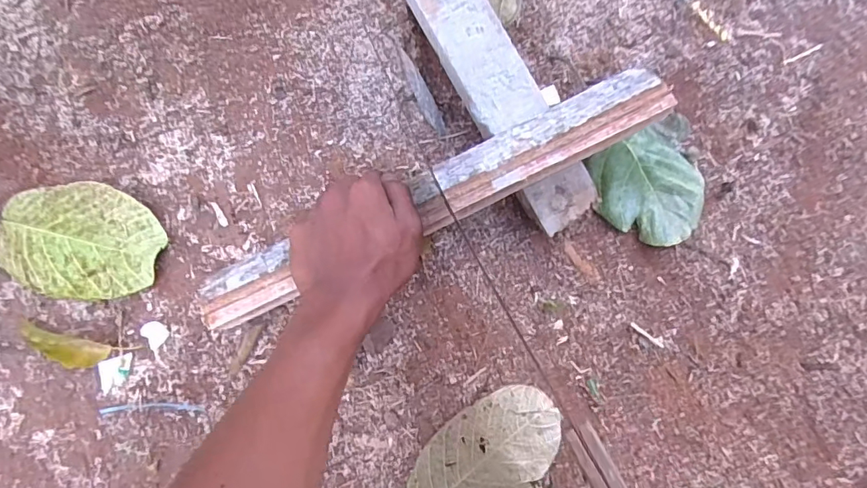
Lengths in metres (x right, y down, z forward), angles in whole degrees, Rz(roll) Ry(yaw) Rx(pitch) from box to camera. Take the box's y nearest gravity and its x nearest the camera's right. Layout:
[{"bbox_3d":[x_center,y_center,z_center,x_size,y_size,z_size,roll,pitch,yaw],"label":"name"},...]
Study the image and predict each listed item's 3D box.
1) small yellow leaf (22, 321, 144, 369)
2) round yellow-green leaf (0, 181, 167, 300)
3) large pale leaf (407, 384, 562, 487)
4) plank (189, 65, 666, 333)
[{"bbox_3d":[-0.317,0.093,0.437,0.102,0.017,0.027,11,78,3],"label":"small yellow leaf"},{"bbox_3d":[-0.326,-0.005,0.461,0.157,0.010,0.103,15,78,4],"label":"round yellow-green leaf"},{"bbox_3d":[0.041,0.181,0.414,0.148,0.012,0.083,-40,80,-7],"label":"large pale leaf"},{"bbox_3d":[-0.005,-0.036,0.410,0.405,0.025,0.054,-25,78,4],"label":"plank"}]

